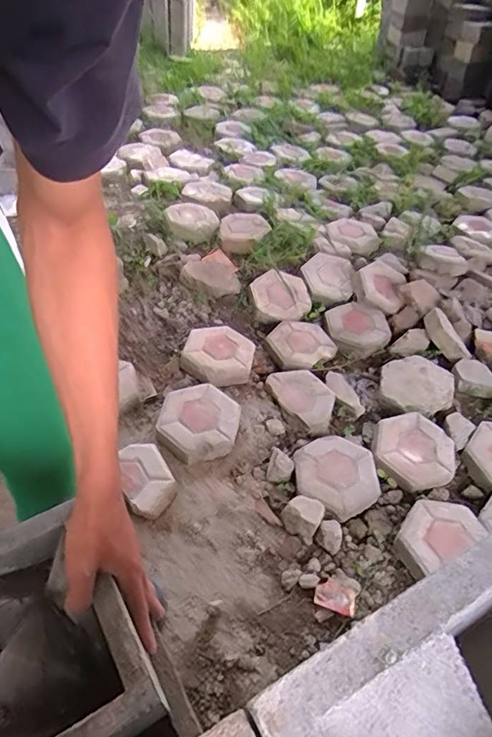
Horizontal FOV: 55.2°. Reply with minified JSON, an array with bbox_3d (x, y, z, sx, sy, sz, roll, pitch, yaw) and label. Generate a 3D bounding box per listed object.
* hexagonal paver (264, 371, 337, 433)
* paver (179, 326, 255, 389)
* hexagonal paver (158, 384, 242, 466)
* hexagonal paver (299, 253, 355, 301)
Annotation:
[{"bbox_3d":[0.164,0.075,1.311,0.144,0.046,0.221,-27,59,-25],"label":"hexagonal paver"},{"bbox_3d":[-0.082,-0.043,1.374,0.208,0.065,0.223,6,46,0],"label":"paver"},{"bbox_3d":[-0.122,0.135,1.218,0.201,0.059,0.214,9,46,3],"label":"hexagonal paver"},{"bbox_3d":[0.287,-0.323,1.630,0.168,0.051,0.195,-5,52,-10],"label":"hexagonal paver"}]

